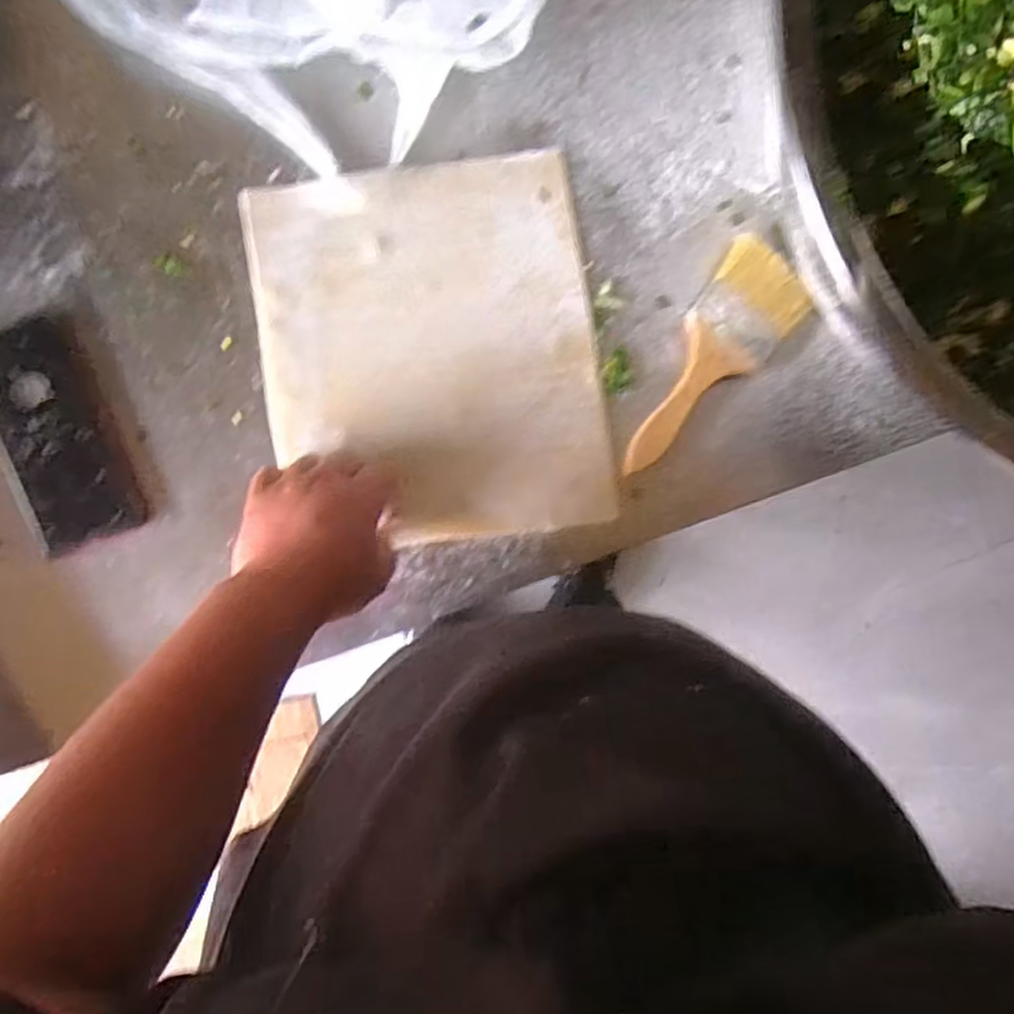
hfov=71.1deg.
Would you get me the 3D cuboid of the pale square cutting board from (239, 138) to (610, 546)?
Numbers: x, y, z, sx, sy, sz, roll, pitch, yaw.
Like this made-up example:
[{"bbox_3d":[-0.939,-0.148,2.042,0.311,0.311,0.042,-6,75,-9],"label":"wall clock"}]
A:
[{"bbox_3d":[-0.053,-0.110,0.521,0.238,0.014,0.269,-9,92,-5],"label":"pale square cutting board"}]

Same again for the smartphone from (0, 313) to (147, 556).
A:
[{"bbox_3d":[-0.317,-0.049,0.492,0.076,0.017,0.154,-22,93,-4],"label":"smartphone"}]

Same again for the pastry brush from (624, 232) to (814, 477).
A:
[{"bbox_3d":[0.154,-0.106,0.536,0.072,0.022,0.191,33,89,-5],"label":"pastry brush"}]

